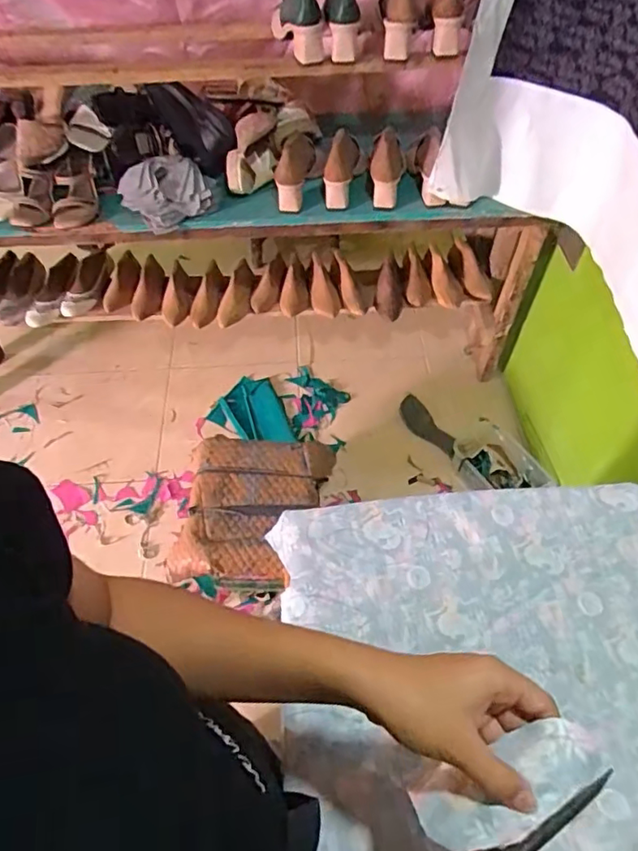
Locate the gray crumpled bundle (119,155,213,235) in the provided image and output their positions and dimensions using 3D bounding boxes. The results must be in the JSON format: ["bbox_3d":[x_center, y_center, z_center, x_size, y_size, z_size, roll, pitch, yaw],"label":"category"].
[{"bbox_3d":[-0.326,-0.495,1.188,0.176,0.070,0.173,-22,57,-14],"label":"gray crumpled bundle"}]

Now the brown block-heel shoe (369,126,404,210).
[{"bbox_3d":[0.143,-0.537,1.175,0.070,0.053,0.167,4,86,4],"label":"brown block-heel shoe"}]

